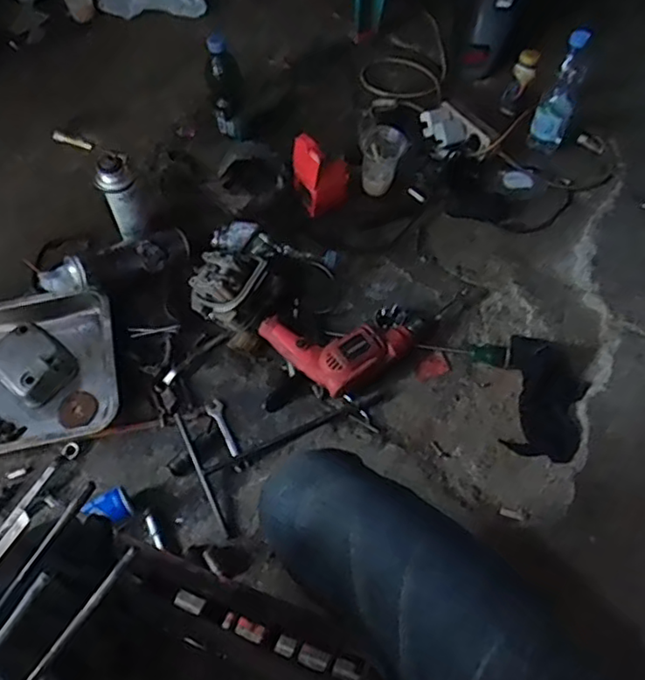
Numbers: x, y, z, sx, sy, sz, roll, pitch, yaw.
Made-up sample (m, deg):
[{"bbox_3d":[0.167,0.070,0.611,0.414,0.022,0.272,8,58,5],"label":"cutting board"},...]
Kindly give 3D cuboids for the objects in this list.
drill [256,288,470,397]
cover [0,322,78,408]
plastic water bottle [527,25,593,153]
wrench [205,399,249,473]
[{"bbox_3d":[0.076,-0.032,1.031,0.326,0.065,0.170,-28,62,-22],"label":"drill"},{"bbox_3d":[-0.464,0.037,0.980,0.107,0.059,0.121,-38,66,-26],"label":"cover"},{"bbox_3d":[0.470,-0.482,1.191,0.073,0.228,0.061,23,56,11],"label":"plastic water bottle"},{"bbox_3d":[-0.148,0.147,0.944,0.025,0.009,0.126,-19,58,-18],"label":"wrench"}]

